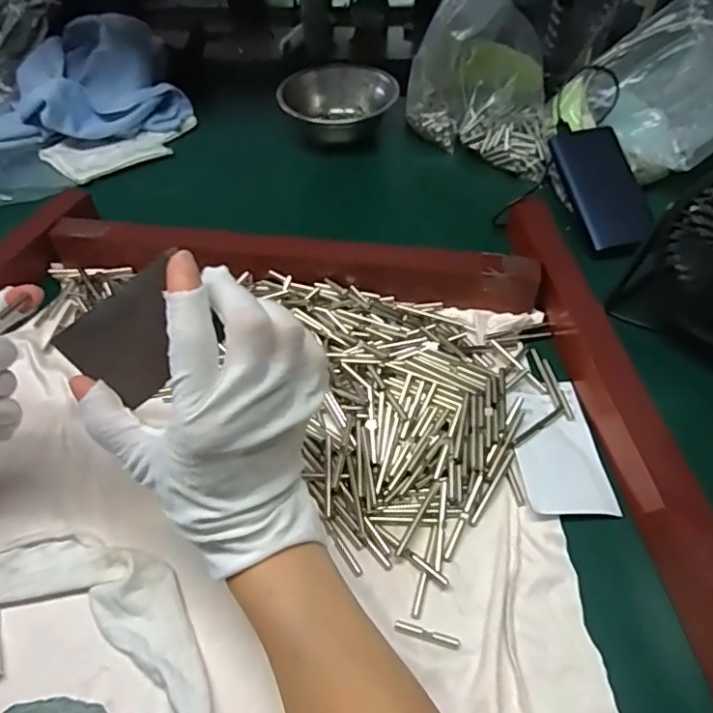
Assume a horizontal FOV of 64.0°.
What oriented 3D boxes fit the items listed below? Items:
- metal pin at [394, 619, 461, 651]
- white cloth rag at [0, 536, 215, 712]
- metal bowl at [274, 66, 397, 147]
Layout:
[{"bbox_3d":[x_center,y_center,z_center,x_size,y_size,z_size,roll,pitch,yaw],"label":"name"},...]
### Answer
[{"bbox_3d":[0.038,0.147,0.303,0.035,0.005,0.006,13,53,10],"label":"metal pin"},{"bbox_3d":[-0.144,0.141,0.301,0.184,0.017,0.081,11,53,9],"label":"white cloth rag"},{"bbox_3d":[-0.019,-0.278,0.648,0.121,0.060,0.121,0,52,0],"label":"metal bowl"}]

